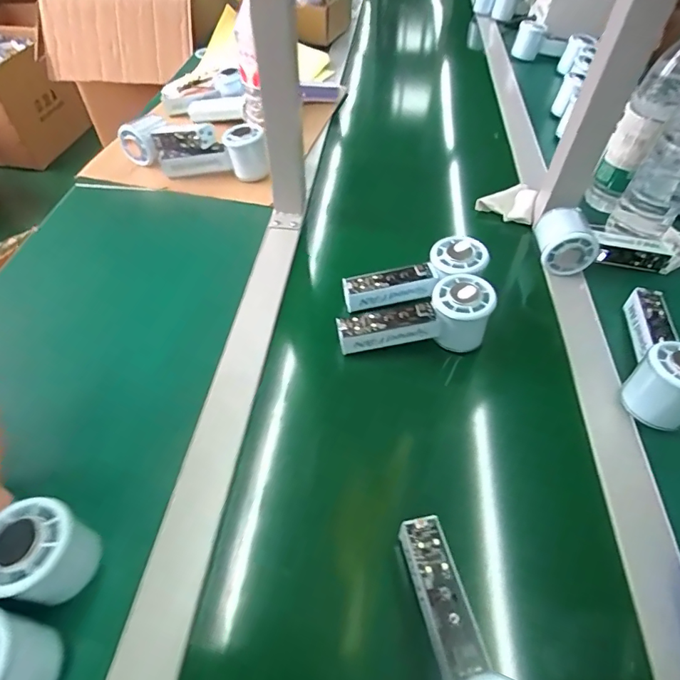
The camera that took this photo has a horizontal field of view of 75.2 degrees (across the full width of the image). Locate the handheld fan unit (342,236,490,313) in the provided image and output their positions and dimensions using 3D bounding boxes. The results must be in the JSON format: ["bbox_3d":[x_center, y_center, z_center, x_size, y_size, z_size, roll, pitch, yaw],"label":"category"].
[{"bbox_3d":[0.078,-0.065,0.461,0.150,0.041,0.045,-21,52,5],"label":"handheld fan unit"}]

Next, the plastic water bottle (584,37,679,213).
[{"bbox_3d":[0.365,-0.257,0.524,0.058,0.213,0.072,30,56,22],"label":"plastic water bottle"}]

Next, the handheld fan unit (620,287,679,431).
[{"bbox_3d":[0.296,0.004,0.404,0.053,0.053,0.149,17,52,13],"label":"handheld fan unit"}]

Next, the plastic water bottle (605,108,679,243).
[{"bbox_3d":[0.367,-0.195,0.484,0.064,0.196,0.079,30,56,22],"label":"plastic water bottle"}]

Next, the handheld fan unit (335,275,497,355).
[{"bbox_3d":[0.071,-0.024,0.431,0.141,0.060,0.049,-1,50,-1],"label":"handheld fan unit"}]

